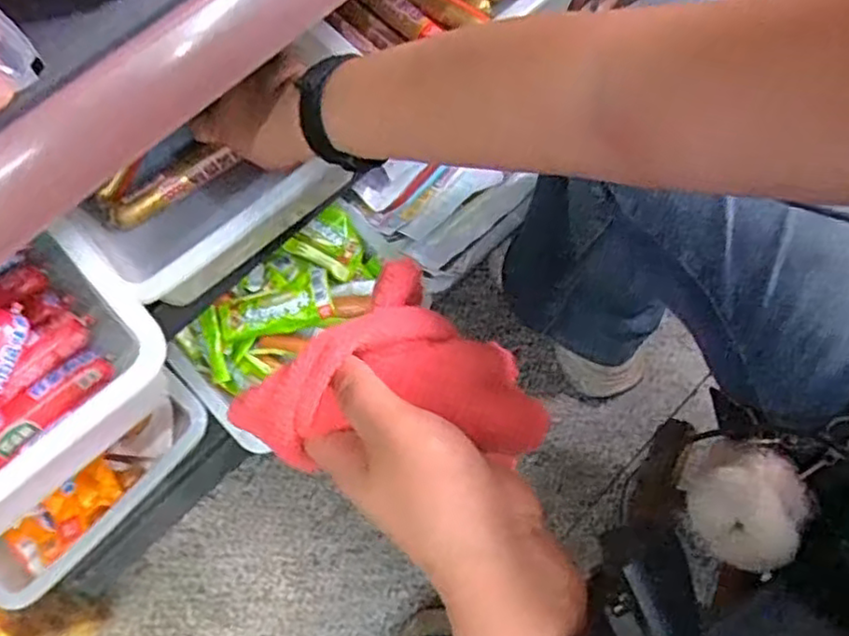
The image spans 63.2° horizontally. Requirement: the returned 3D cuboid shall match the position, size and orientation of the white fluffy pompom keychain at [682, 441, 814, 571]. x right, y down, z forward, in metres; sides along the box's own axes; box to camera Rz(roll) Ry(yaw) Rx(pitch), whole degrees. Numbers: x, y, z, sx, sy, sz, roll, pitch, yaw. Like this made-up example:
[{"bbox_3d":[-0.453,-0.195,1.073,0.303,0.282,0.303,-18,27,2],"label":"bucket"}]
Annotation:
[{"bbox_3d":[0.230,0.135,0.504,0.079,0.062,0.070,31,72,9],"label":"white fluffy pompom keychain"}]

